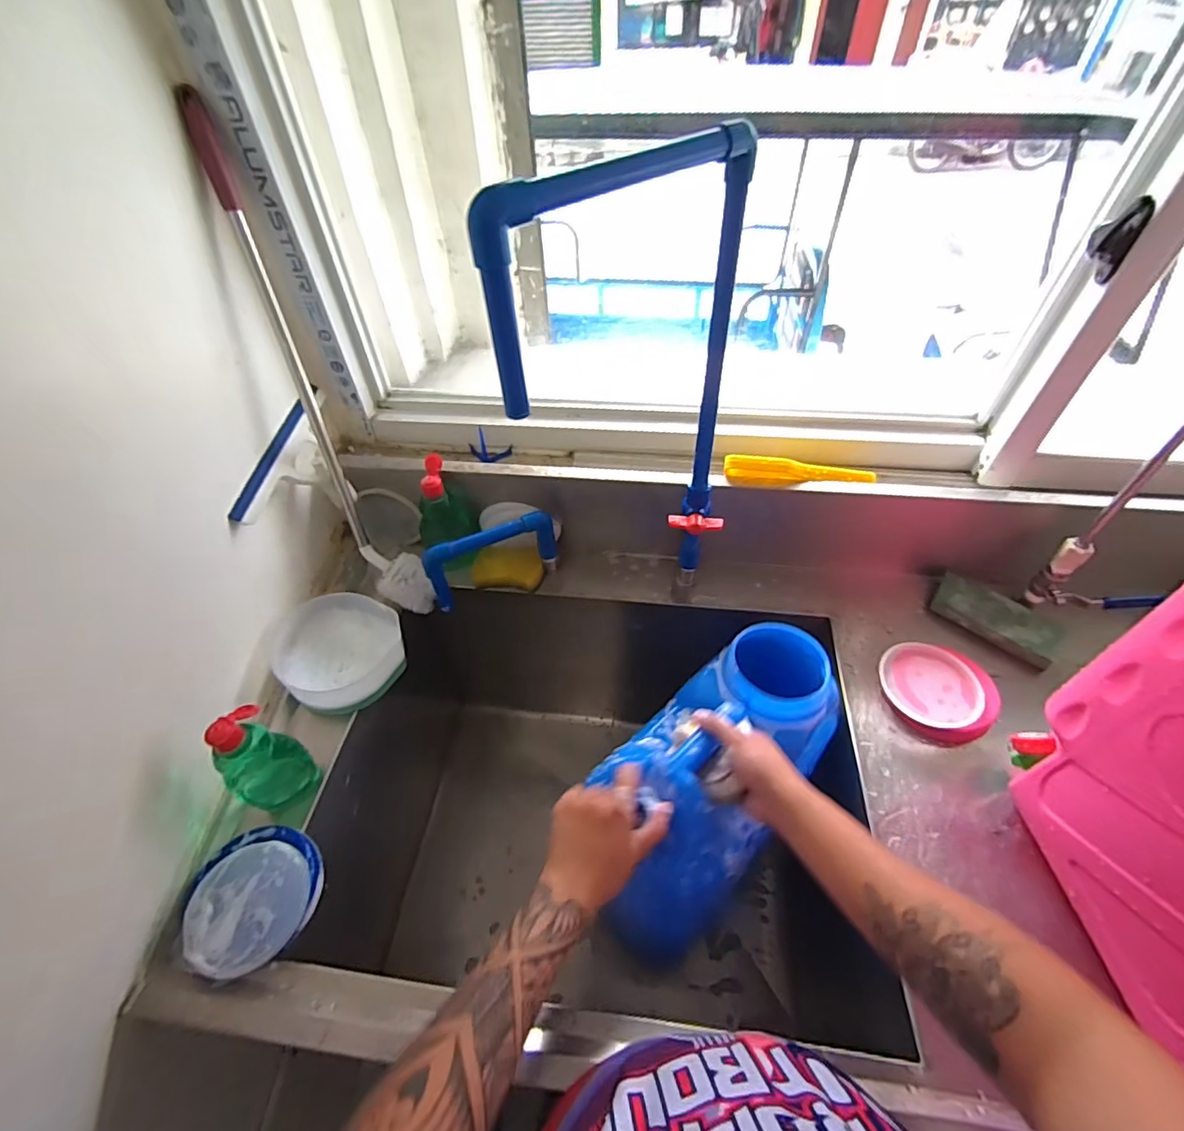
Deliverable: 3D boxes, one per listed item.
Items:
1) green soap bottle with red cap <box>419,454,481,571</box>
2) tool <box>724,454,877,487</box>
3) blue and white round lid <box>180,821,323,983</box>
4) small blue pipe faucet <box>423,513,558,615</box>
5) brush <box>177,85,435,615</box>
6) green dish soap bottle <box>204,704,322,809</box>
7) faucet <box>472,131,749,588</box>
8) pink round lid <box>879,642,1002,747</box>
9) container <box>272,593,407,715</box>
[{"bbox_3d":[-0.211,-0.062,0.798,0.081,0.183,0.059,-33,56,-24],"label":"green soap bottle with red cap"},{"bbox_3d":[0.275,-0.121,0.718,0.191,0.034,0.039,3,49,5],"label":"tool"},{"bbox_3d":[-0.328,0.320,0.528,0.114,0.026,0.121,-1,49,1],"label":"blue and white round lid"},{"bbox_3d":[-0.135,-0.010,0.749,0.178,0.100,0.023,-21,52,-16],"label":"small blue pipe faucet"},{"bbox_3d":[-0.330,-0.202,0.672,0.072,0.601,0.077,-22,25,-16],"label":"brush"},{"bbox_3d":[-0.335,0.201,0.558,0.051,0.148,0.063,4,49,6],"label":"green dish soap bottle"},{"bbox_3d":[0.048,-0.114,0.539,0.263,0.474,0.079,-38,58,-27],"label":"faucet"},{"bbox_3d":[0.411,0.150,0.655,0.111,0.033,0.123,-38,58,-27],"label":"pink round lid"},{"bbox_3d":[-0.325,0.104,0.701,0.142,0.062,0.148,-1,49,1],"label":"container"}]

